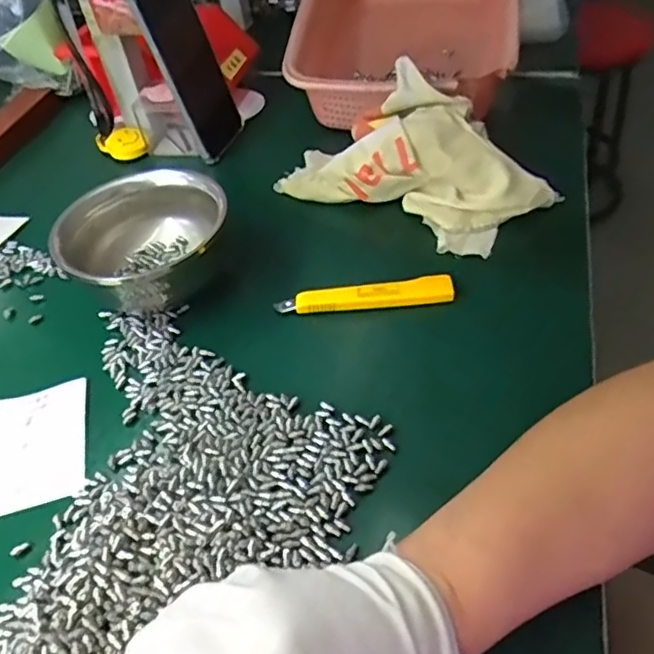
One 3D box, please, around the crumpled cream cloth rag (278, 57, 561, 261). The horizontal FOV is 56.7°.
[{"bbox_3d":[0.074,-0.144,0.505,0.218,0.083,0.123,26,55,29],"label":"crumpled cream cloth rag"}]

